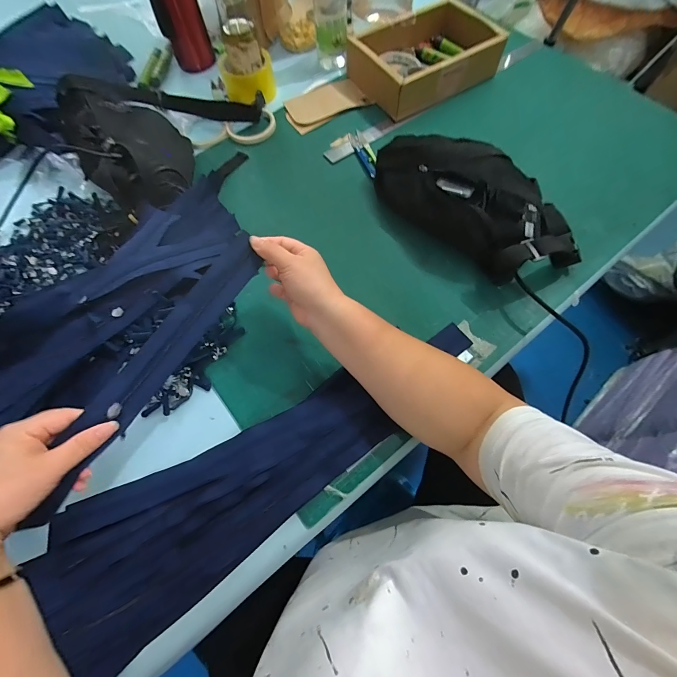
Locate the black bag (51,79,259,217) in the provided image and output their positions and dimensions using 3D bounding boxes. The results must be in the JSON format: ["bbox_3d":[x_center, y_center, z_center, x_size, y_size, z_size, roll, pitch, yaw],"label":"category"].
[{"bbox_3d":[-0.312,-0.350,0.555,0.280,0.087,0.319,20,70,8],"label":"black bag"}]

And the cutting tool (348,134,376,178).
[{"bbox_3d":[0.041,-0.317,0.572,0.015,0.006,0.113,-20,69,-7],"label":"cutting tool"}]

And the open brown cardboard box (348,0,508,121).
[{"bbox_3d":[0.164,-0.525,0.616,0.235,0.063,0.166,-29,71,-10],"label":"open brown cardboard box"}]

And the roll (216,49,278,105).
[{"bbox_3d":[-0.170,-0.492,0.628,0.097,0.052,0.089,-14,69,-5],"label":"roll"}]

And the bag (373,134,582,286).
[{"bbox_3d":[0.196,-0.203,0.481,0.171,0.078,0.308,-38,73,-13],"label":"bag"}]

